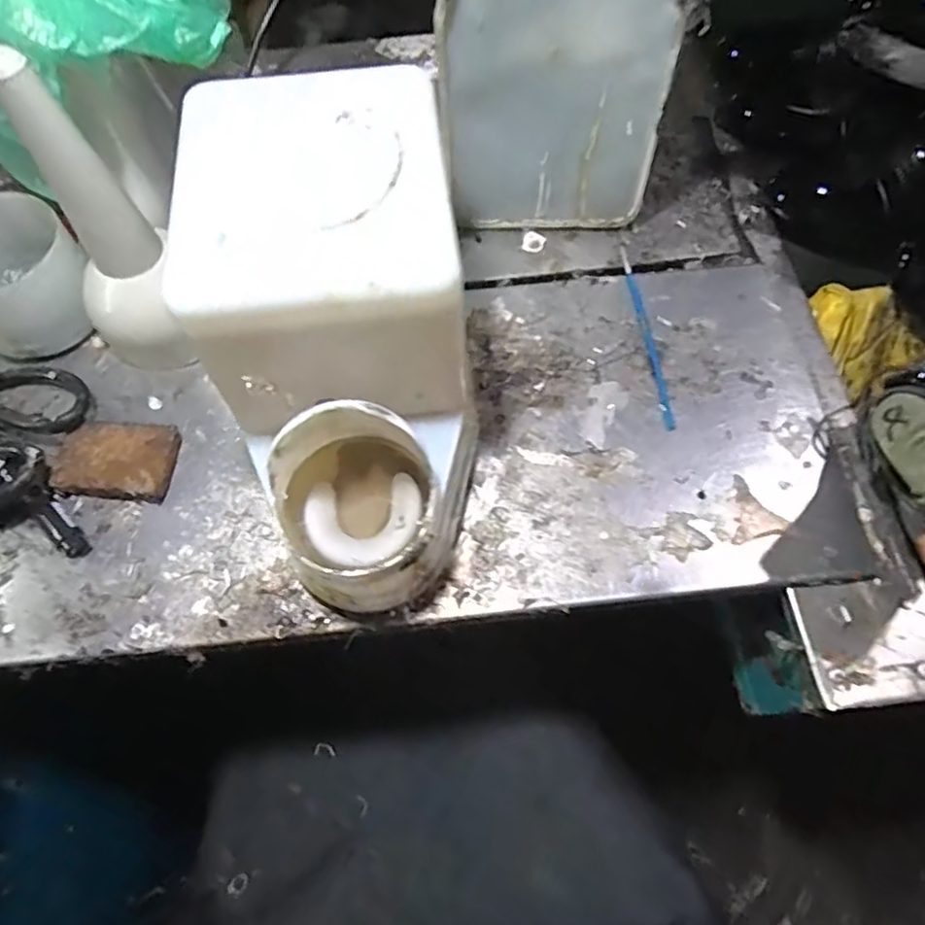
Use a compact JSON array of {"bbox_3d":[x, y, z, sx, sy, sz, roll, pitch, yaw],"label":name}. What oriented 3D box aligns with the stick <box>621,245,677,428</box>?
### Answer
[{"bbox_3d":[0.128,-0.091,0.439,0.008,0.004,0.151,-6,65,-1],"label":"stick"}]

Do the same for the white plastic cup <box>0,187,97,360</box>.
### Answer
[{"bbox_3d":[-0.298,-0.124,0.418,0.088,0.063,0.091,-1,65,1],"label":"white plastic cup"}]

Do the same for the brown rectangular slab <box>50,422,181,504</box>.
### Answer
[{"bbox_3d":[-0.218,-0.003,0.396,0.069,0.016,0.049,4,65,3],"label":"brown rectangular slab"}]

